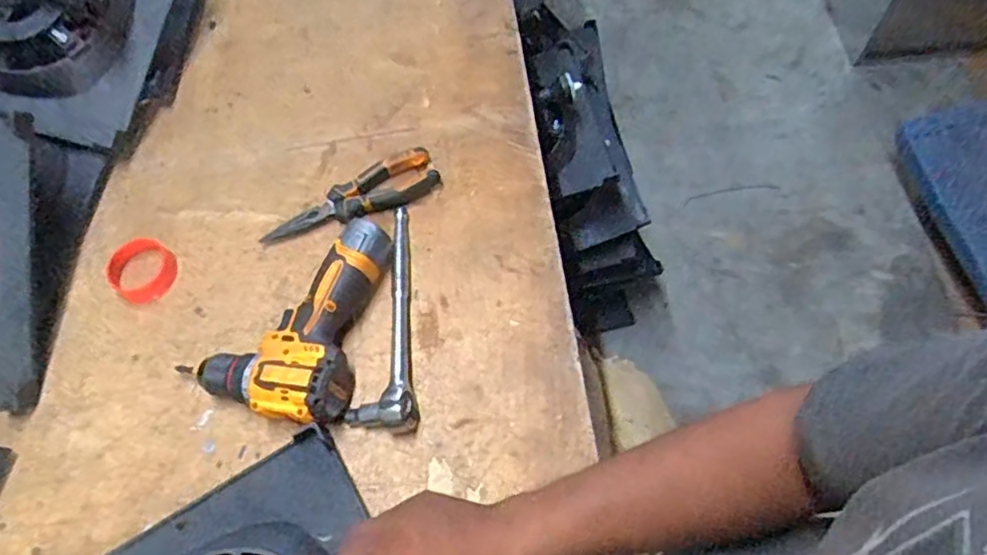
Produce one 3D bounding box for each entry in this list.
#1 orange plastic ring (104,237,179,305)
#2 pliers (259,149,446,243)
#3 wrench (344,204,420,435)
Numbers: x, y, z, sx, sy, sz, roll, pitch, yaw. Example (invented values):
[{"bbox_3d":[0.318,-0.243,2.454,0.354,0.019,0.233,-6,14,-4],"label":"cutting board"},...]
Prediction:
[{"bbox_3d":[-0.383,-0.010,0.677,0.063,0.020,0.067,-1,65,2],"label":"orange plastic ring"},{"bbox_3d":[-0.158,-0.085,0.695,0.199,0.027,0.055,-28,67,-10],"label":"pliers"},{"bbox_3d":[-0.110,0.033,0.630,0.066,0.039,0.241,-3,65,2],"label":"wrench"}]

